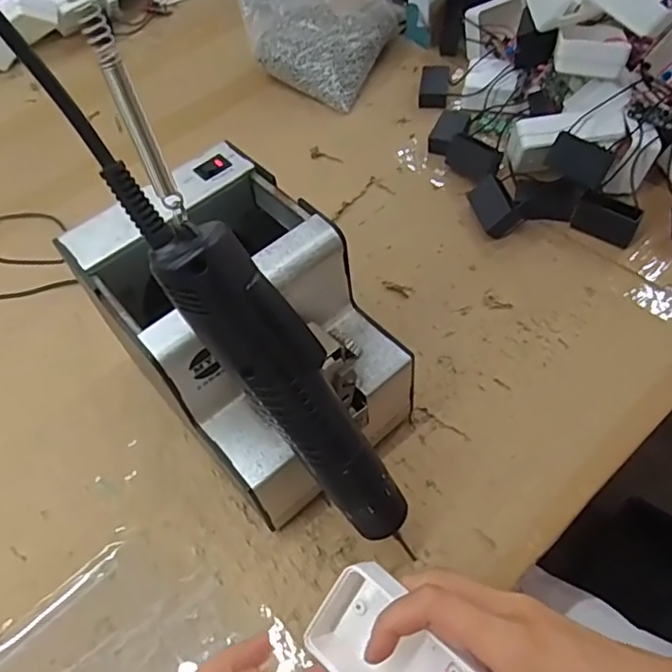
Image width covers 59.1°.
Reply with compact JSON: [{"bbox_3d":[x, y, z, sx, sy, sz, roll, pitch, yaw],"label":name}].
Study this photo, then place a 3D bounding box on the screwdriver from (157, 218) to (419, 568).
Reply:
[{"bbox_3d":[-0.017,0.035,0.294,0.038,0.199,0.030,-45,32,-23],"label":"screwdriver"}]

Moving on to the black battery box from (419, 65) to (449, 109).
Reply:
[{"bbox_3d":[0.103,-0.260,0.620,0.028,0.016,0.058,4,57,9],"label":"black battery box"}]

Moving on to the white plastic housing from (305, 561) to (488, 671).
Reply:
[{"bbox_3d":[0.031,0.171,0.316,0.095,0.031,0.055,37,66,25],"label":"white plastic housing"}]

